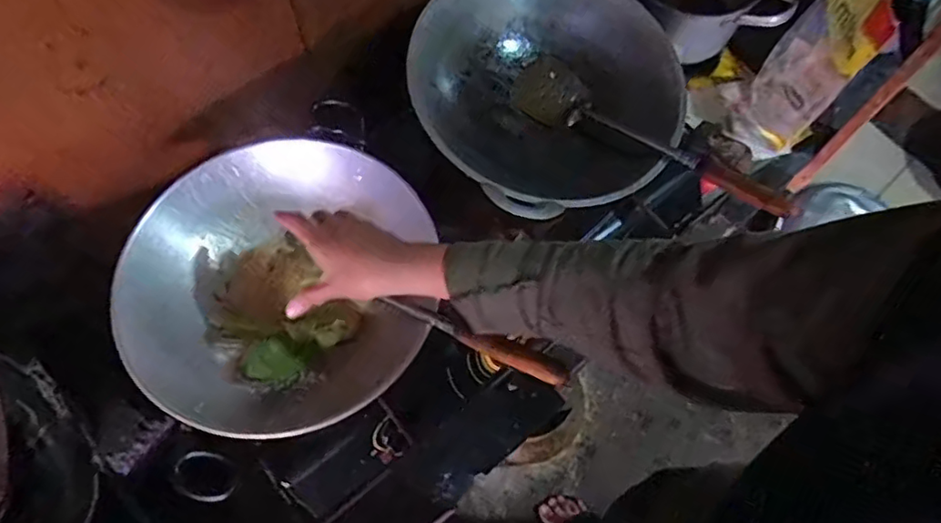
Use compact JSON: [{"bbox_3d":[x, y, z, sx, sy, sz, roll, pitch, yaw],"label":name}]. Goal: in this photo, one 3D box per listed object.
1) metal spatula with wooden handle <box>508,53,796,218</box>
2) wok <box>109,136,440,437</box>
[{"bbox_3d":[0.221,-0.165,0.768,0.389,0.059,0.084,33,71,30],"label":"metal spatula with wooden handle"},{"bbox_3d":[-0.213,0.017,0.691,0.306,0.100,0.318,-3,68,-2],"label":"wok"}]

